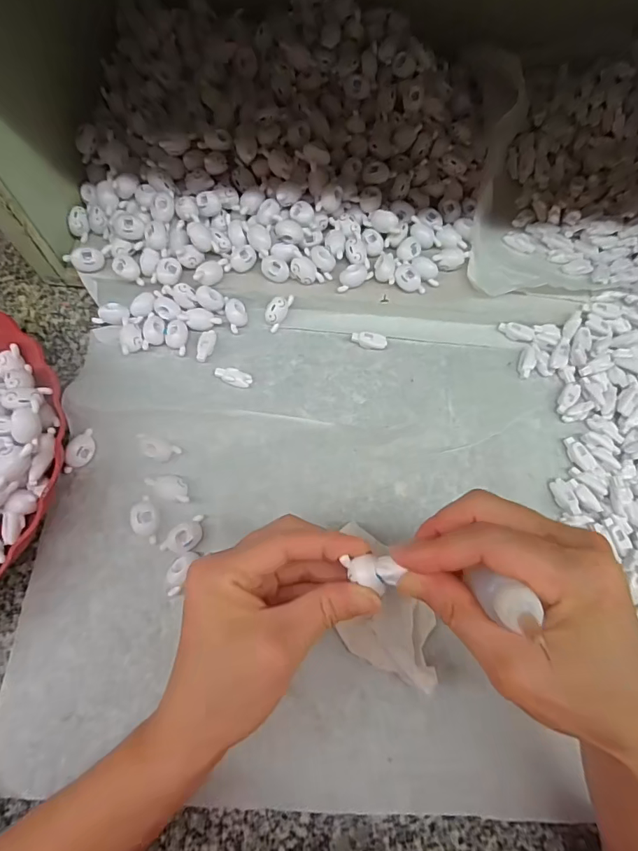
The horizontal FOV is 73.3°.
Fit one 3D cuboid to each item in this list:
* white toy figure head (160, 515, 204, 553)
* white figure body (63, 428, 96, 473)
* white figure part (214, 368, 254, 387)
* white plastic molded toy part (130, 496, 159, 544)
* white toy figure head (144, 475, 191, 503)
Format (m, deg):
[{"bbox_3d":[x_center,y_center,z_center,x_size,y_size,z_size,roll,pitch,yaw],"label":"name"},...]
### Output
[{"bbox_3d":[-0.092,0.078,0.295,0.032,0.013,0.019,-31,74,-14],"label":"white toy figure head"},{"bbox_3d":[-0.174,0.018,0.313,0.013,0.013,0.034,15,69,3],"label":"white figure body"},{"bbox_3d":[-0.069,-0.040,0.345,0.029,0.006,0.014,19,70,4],"label":"white figure part"},{"bbox_3d":[-0.121,0.065,0.300,0.016,0.012,0.034,-8,70,-6],"label":"white plastic molded toy part"},{"bbox_3d":[-0.107,0.044,0.307,0.033,0.014,0.017,17,70,3],"label":"white toy figure head"}]

